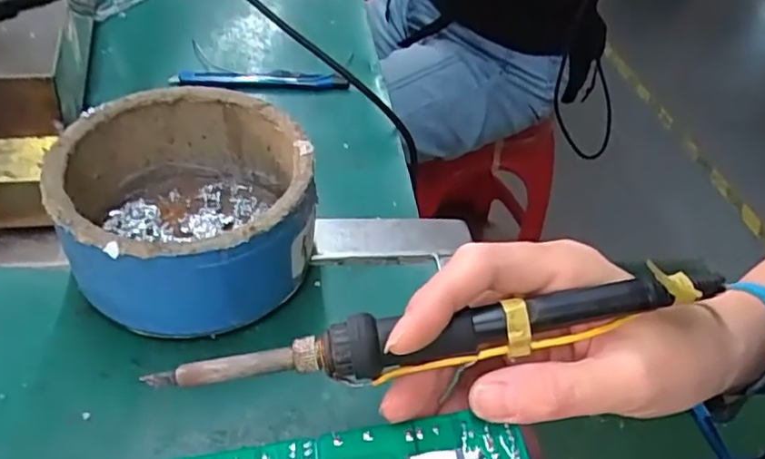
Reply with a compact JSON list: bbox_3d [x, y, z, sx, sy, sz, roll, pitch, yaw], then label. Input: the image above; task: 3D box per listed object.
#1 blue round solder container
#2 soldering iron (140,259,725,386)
[{"bbox_3d":[-0.097,-0.009,0.316,0.112,0.073,0.118,4,42,-3],"label":"blue round solder container"},{"bbox_3d":[0.017,0.038,0.223,0.196,0.018,0.016,-10,42,0],"label":"soldering iron"}]

